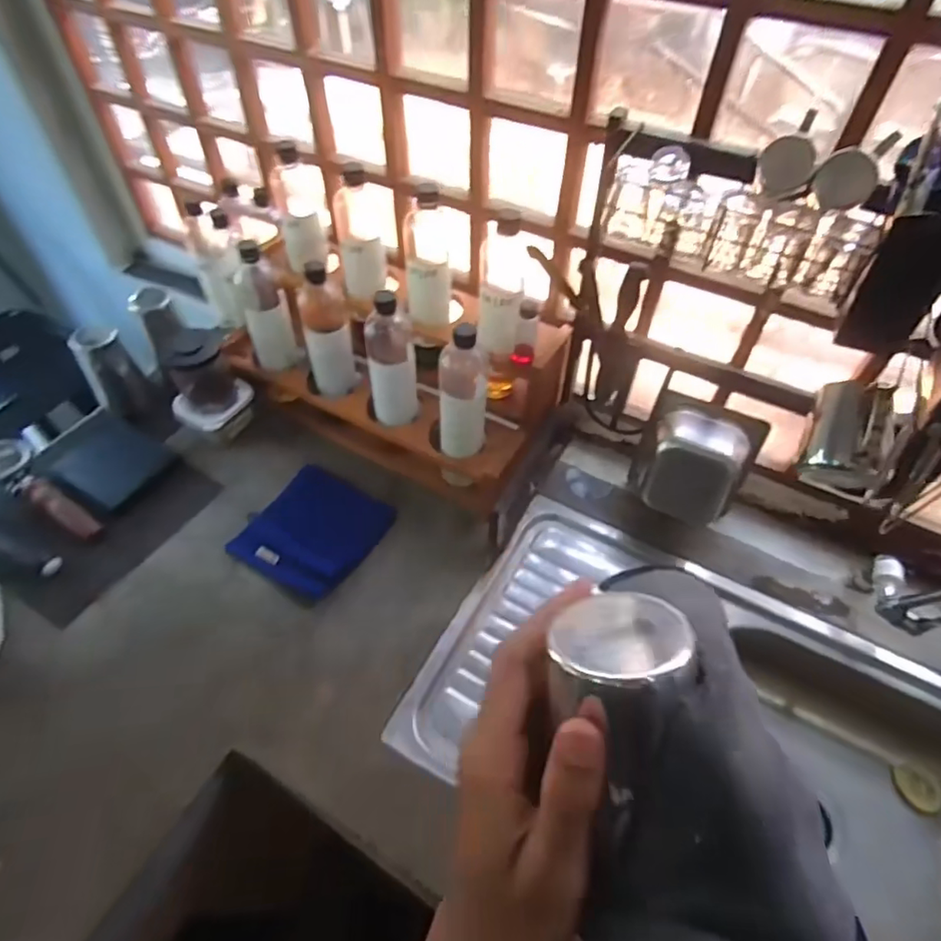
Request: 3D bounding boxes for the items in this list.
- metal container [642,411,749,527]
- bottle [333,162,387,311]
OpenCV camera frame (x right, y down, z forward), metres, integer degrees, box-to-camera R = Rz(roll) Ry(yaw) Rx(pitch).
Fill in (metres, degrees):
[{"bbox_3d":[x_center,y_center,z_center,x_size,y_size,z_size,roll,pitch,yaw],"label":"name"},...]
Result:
[{"bbox_3d":[0.322,-0.010,0.829,0.122,0.109,0.113,24,54,16],"label":"metal container"},{"bbox_3d":[-0.159,-0.336,0.840,0.065,0.175,0.073,-9,52,-9],"label":"bottle"}]

